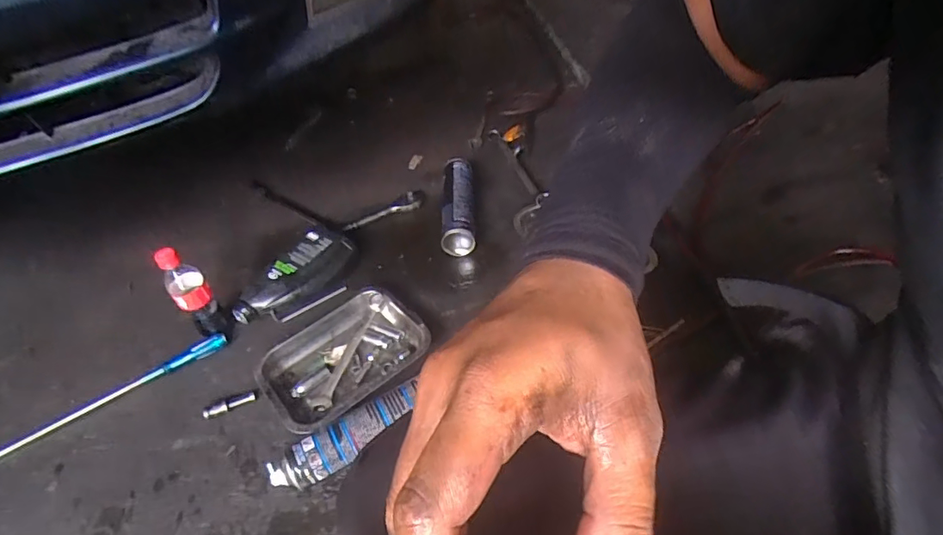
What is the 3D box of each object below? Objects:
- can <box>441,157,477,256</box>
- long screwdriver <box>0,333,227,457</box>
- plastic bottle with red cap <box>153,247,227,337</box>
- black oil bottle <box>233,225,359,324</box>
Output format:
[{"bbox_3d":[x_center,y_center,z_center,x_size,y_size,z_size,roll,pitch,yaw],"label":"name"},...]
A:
[{"bbox_3d":[-0.028,-0.131,1.042,0.062,0.061,0.242,-4,48,2],"label":"can"},{"bbox_3d":[-0.598,0.209,0.834,0.392,0.024,0.027,-27,52,-18],"label":"long screwdriver"},{"bbox_3d":[-0.462,0.046,0.847,0.057,0.189,0.058,34,59,29],"label":"plastic bottle with red cap"},{"bbox_3d":[-0.314,0.021,0.944,0.118,0.058,0.240,23,54,23],"label":"black oil bottle"}]

